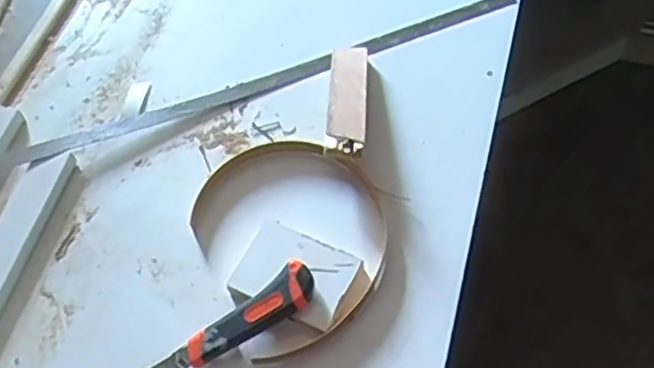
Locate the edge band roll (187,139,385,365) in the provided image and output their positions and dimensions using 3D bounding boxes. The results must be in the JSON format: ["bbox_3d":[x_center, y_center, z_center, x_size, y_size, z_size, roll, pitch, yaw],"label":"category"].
[{"bbox_3d":[-0.033,0.037,0.683,0.187,0.037,0.234,-26,59,-13],"label":"edge band roll"}]

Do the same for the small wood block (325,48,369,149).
[{"bbox_3d":[0.024,-0.101,0.745,0.040,0.013,0.161,0,45,4],"label":"small wood block"}]

